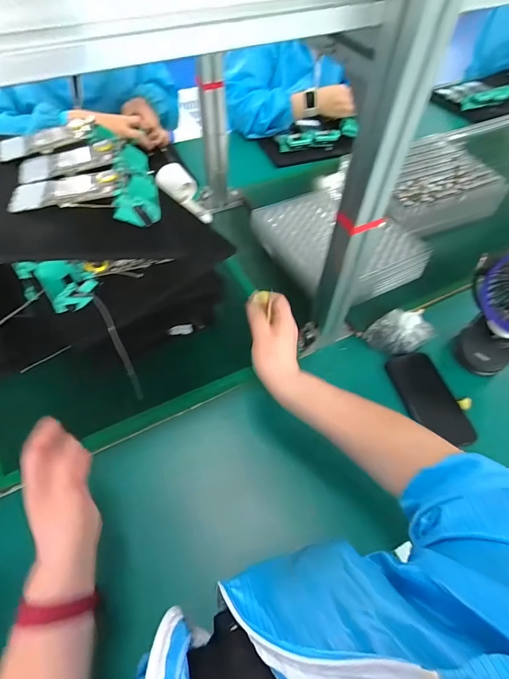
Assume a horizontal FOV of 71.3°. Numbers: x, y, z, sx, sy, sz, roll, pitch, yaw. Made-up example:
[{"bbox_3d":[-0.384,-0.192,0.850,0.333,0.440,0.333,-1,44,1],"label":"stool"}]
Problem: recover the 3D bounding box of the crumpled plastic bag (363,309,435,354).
[{"bbox_3d":[0.248,-0.014,0.609,0.088,0.066,0.070,-21,59,-16],"label":"crumpled plastic bag"}]

